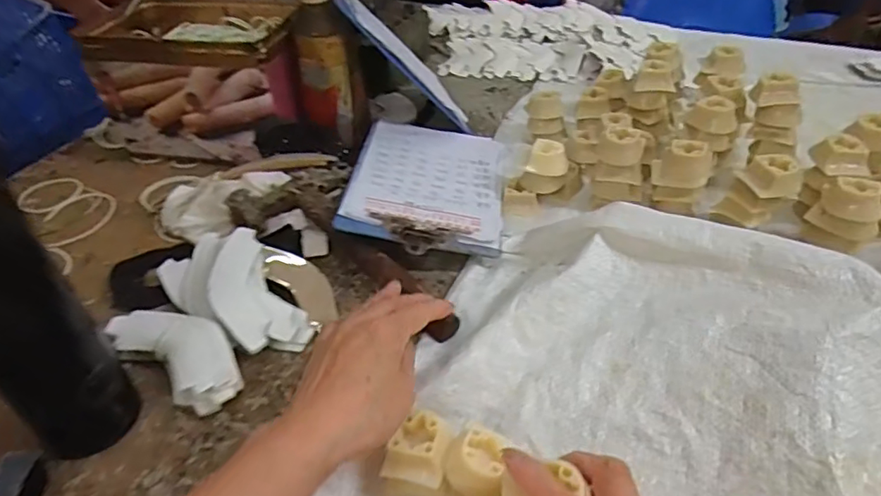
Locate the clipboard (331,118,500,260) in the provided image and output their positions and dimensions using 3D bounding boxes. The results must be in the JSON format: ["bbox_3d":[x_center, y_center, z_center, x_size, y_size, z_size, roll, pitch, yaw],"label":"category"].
[{"bbox_3d":[-0.011,-0.071,0.571,0.148,0.012,0.222,10,37,-2],"label":"clipboard"}]

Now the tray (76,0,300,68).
[{"bbox_3d":[-0.279,-0.250,0.644,0.262,0.032,0.156,9,42,16],"label":"tray"}]

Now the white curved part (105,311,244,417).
[{"bbox_3d":[-0.196,0.080,0.428,0.122,0.030,0.053,22,46,29],"label":"white curved part"}]

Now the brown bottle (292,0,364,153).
[{"bbox_3d":[-0.125,-0.195,0.614,0.062,0.162,0.061,7,41,14],"label":"brown bottle"}]

